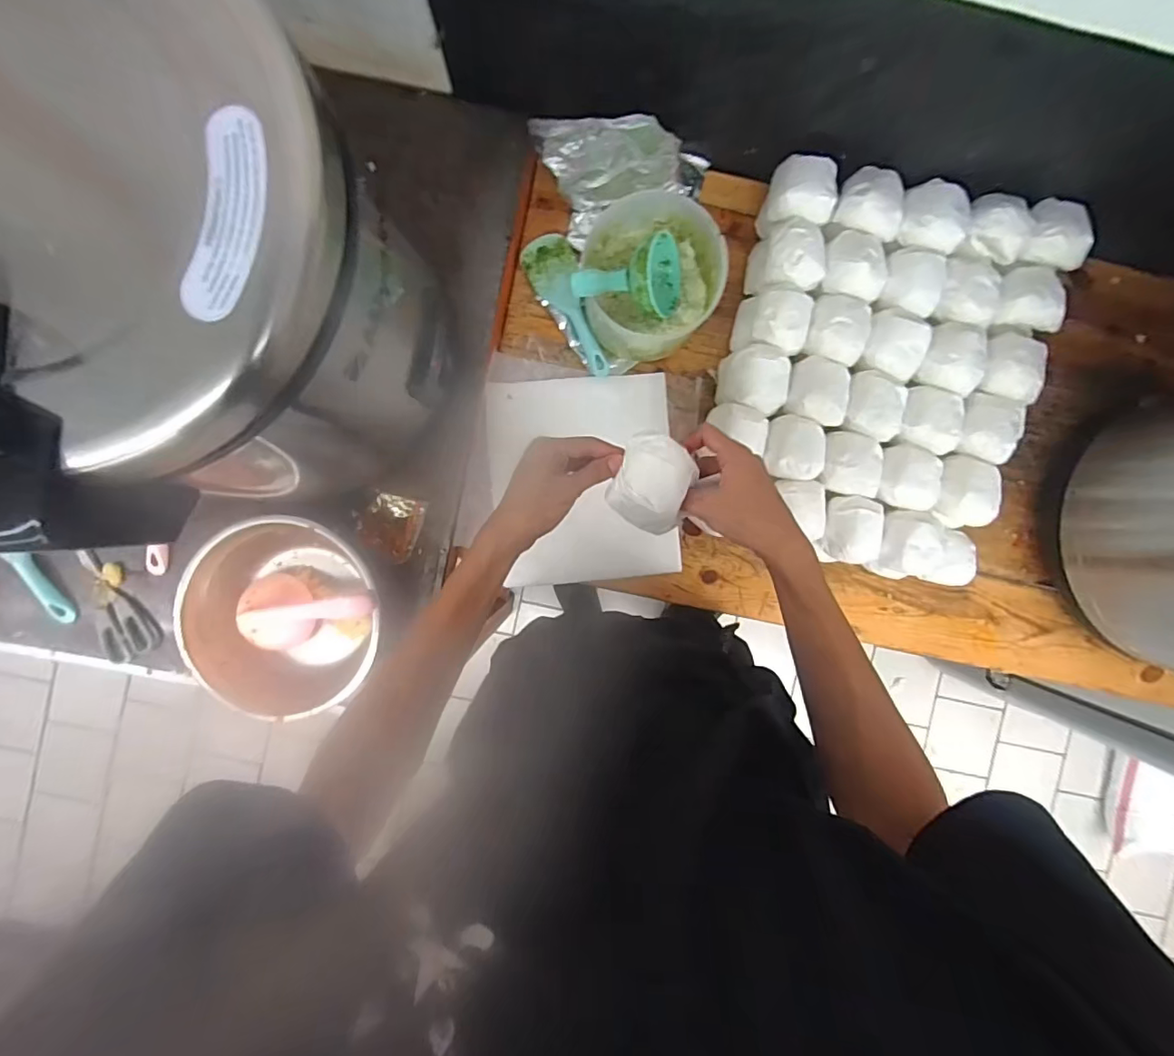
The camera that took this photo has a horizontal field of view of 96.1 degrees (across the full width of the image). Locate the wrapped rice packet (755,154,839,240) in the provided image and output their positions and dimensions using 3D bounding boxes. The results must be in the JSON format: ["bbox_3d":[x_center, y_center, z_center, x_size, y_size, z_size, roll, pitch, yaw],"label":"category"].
[{"bbox_3d":[0.267,-0.413,0.665,0.077,0.074,0.075,3,91,-1],"label":"wrapped rice packet"}]

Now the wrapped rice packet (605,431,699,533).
[{"bbox_3d":[0.061,-0.040,0.475,0.070,0.042,0.082,24,91,-2],"label":"wrapped rice packet"}]

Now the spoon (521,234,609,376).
[{"bbox_3d":[-0.023,-0.294,0.704,0.067,0.020,0.188,-23,92,-1],"label":"spoon"}]

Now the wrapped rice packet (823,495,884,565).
[{"bbox_3d":[0.339,0.003,0.659,0.065,0.034,0.082,2,91,-1],"label":"wrapped rice packet"}]

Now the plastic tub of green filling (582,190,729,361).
[{"bbox_3d":[0.076,-0.304,0.651,0.159,0.109,0.165,0,91,-1],"label":"plastic tub of green filling"}]

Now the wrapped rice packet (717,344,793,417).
[{"bbox_3d":[0.213,-0.184,0.668,0.075,0.083,0.074,8,91,-1],"label":"wrapped rice packet"}]

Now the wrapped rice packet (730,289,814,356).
[{"bbox_3d":[0.238,-0.260,0.673,0.079,0.089,0.077,12,91,-1],"label":"wrapped rice packet"}]

